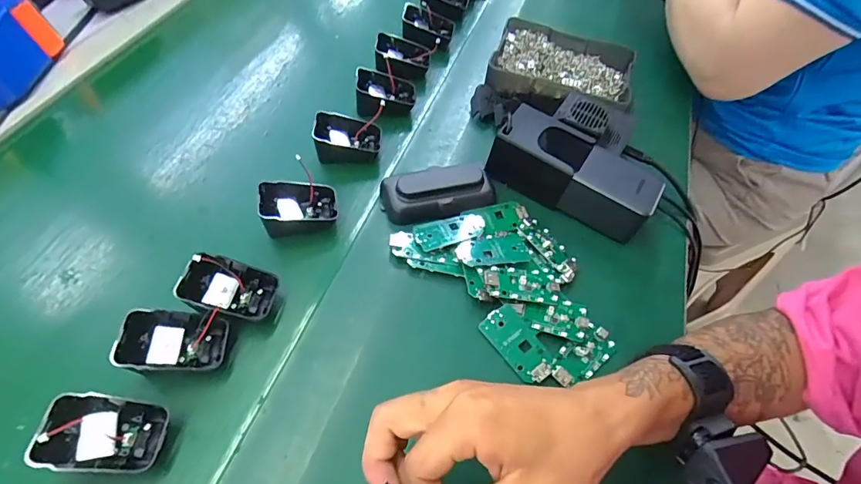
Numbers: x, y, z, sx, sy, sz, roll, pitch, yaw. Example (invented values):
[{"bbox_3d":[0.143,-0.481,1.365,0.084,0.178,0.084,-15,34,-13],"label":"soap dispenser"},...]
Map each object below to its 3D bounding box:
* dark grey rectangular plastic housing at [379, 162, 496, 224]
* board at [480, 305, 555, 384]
[{"bbox_3d":[0.007,-0.051,0.427,0.105,0.022,0.053,-14,57,-11],"label":"dark grey rectangular plastic housing"},{"bbox_3d":[0.070,0.079,0.356,0.033,0.006,0.062,-34,63,-22],"label":"board"}]

